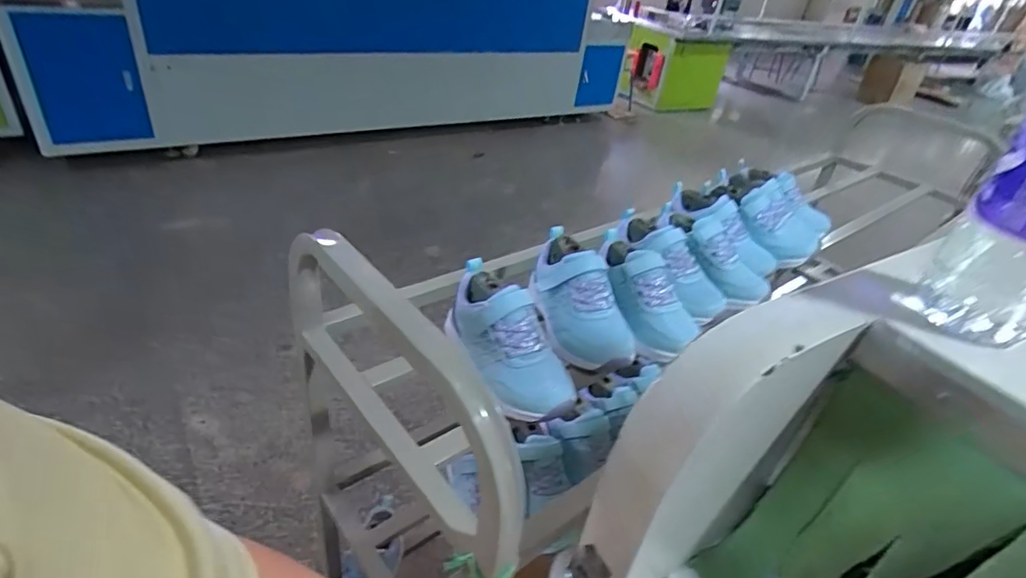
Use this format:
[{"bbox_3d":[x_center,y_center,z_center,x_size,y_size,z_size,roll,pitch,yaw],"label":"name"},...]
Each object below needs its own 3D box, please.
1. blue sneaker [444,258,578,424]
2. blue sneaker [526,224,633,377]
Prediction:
[{"bbox_3d":[-0.009,0.043,0.466,0.053,0.067,0.154,-18,59,-34],"label":"blue sneaker"},{"bbox_3d":[0.057,0.008,0.538,0.059,0.077,0.161,-9,58,-24],"label":"blue sneaker"}]

